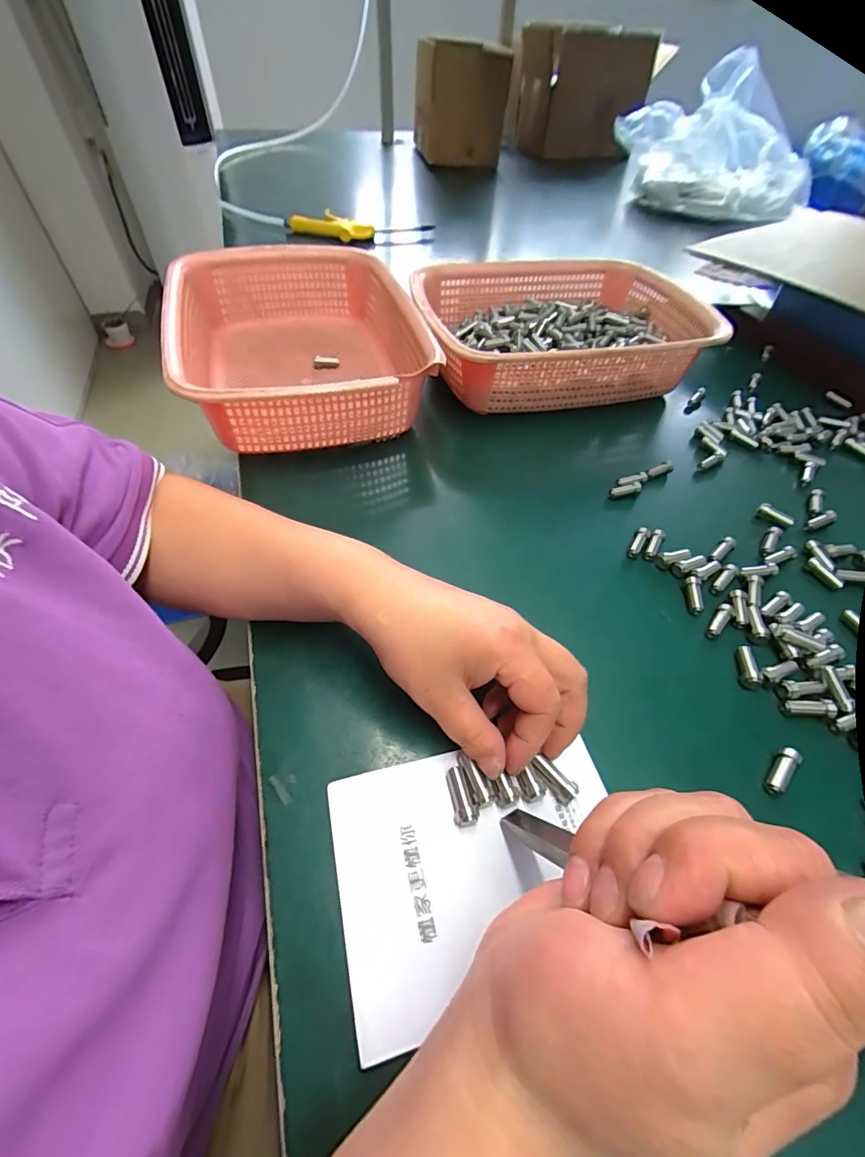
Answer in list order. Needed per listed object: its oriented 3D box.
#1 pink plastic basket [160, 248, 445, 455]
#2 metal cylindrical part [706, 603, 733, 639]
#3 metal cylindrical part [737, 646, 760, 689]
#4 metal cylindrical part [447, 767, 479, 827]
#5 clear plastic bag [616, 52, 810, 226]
[{"bbox_3d":[-0.126,-0.222,0.446,0.212,0.089,0.296,-15,54,-13],"label":"pink plastic basket"},{"bbox_3d":[0.192,0.029,0.305,0.009,0.007,0.028,32,57,22],"label":"metal cylindrical part"},{"bbox_3d":[0.197,0.054,0.284,0.009,0.006,0.027,10,52,7],"label":"metal cylindrical part"},{"bbox_3d":[0.014,0.109,0.230,0.010,0.010,0.027,-13,53,-11],"label":"metal cylindrical part"},{"bbox_3d":[0.531,-0.795,0.845,0.336,0.212,0.236,27,56,19],"label":"clear plastic bag"}]

